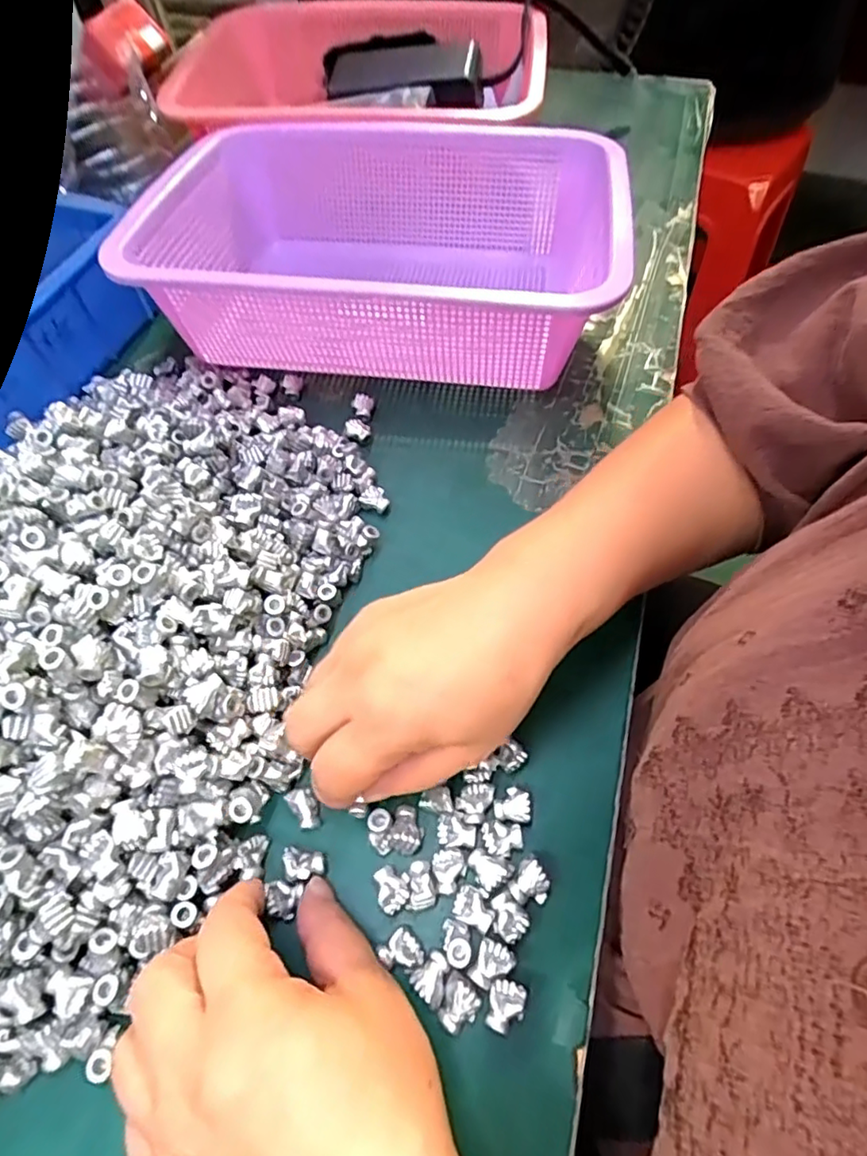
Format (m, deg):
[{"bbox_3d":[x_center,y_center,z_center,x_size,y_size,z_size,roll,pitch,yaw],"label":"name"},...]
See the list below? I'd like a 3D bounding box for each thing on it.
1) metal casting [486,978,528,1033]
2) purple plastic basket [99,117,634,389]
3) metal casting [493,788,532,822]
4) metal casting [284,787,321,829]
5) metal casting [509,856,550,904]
[{"bbox_3d":[0.027,0.161,0.222,0.013,0.009,0.016,9,59,7],"label":"metal casting"},{"bbox_3d":[-0.031,-0.221,0.402,0.291,0.093,0.220,8,59,7],"label":"purple plastic basket"},{"bbox_3d":[0.035,0.099,0.259,0.015,0.008,0.013,8,59,6],"label":"metal casting"},{"bbox_3d":[-0.056,0.102,0.261,0.011,0.013,0.018,-32,63,-17],"label":"metal casting"},{"bbox_3d":[0.041,0.126,0.243,0.015,0.009,0.017,29,64,18],"label":"metal casting"}]

